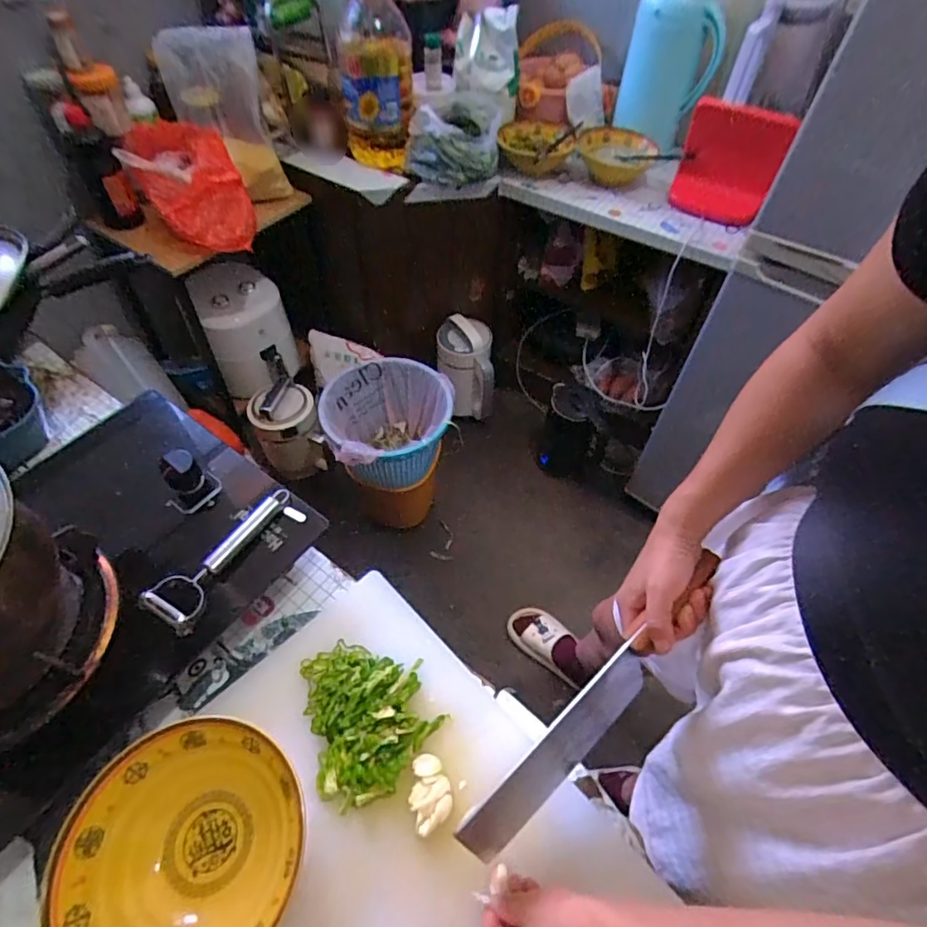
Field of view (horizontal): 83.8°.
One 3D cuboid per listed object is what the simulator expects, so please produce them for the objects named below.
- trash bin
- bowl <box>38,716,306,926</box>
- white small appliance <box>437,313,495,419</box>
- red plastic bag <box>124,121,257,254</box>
[{"bbox_3d":[-0.169,-0.022,1.275,0.280,0.387,0.257,1,53,-1],"label":"trash bin"},{"bbox_3d":[-0.225,0.322,0.430,0.184,0.075,0.180,1,53,-1],"label":"bowl"},{"bbox_3d":[0.009,-0.273,1.551,0.168,0.287,0.138,2,53,0],"label":"white small appliance"},{"bbox_3d":[-0.562,-0.580,1.081,0.189,0.183,0.201,-22,57,-17],"label":"red plastic bag"}]

